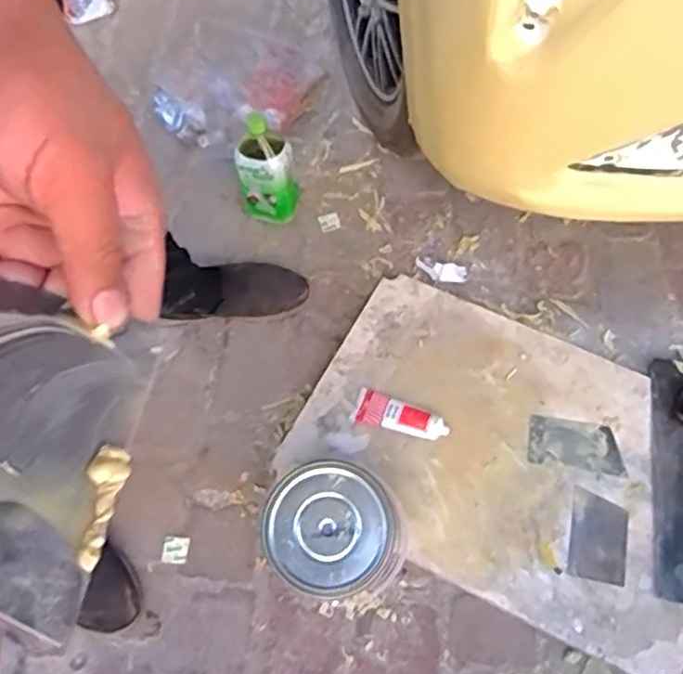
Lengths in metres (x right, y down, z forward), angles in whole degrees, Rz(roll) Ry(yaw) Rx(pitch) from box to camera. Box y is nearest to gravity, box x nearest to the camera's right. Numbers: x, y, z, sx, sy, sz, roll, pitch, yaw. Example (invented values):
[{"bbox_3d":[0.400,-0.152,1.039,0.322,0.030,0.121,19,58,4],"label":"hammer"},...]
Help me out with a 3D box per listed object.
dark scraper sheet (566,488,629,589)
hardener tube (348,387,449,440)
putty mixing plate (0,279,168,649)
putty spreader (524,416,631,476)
[{"bbox_3d":[0.344,0.267,0.912,0.072,0.004,0.114,11,64,10],"label":"dark scraper sheet"},{"bbox_3d":[0.085,0.113,0.988,0.138,0.030,0.051,16,65,12],"label":"hardener tube"},{"bbox_3d":[-0.109,0.030,0.229,0.074,0.004,0.123,18,41,-15],"label":"putty mixing plate"},{"bbox_3d":[0.333,0.153,0.971,0.129,0.005,0.072,7,63,8],"label":"putty spreader"}]

